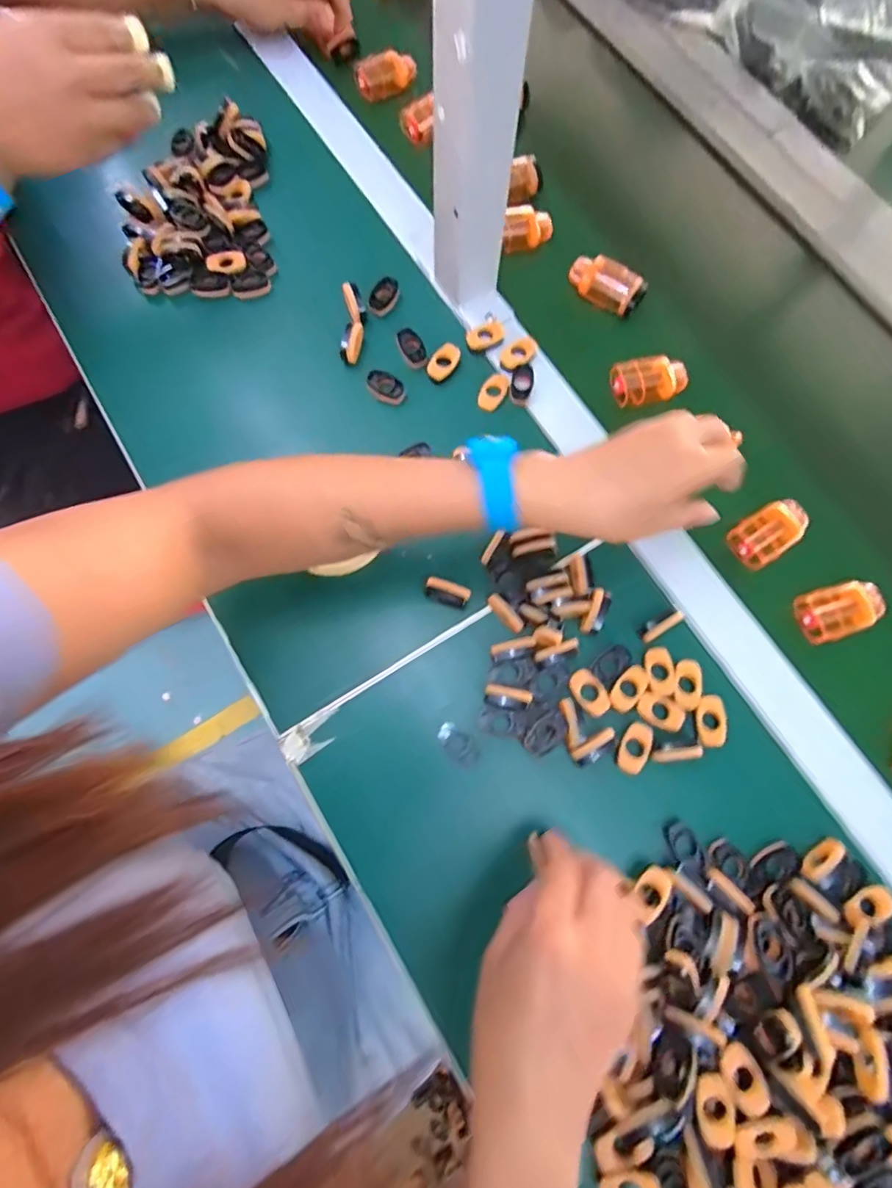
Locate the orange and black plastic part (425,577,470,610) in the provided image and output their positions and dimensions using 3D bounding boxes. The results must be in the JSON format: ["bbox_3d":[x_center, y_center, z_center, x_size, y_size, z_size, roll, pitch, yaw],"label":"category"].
[{"bbox_3d":[0.001,-0.001,0.386,0.032,0.016,0.013,18,76,4],"label":"orange and black plastic part"}]

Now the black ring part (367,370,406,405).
[{"bbox_3d":[-0.050,-0.169,0.432,0.034,0.006,0.020,28,77,6],"label":"black ring part"}]

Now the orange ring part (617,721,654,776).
[{"bbox_3d":[0.130,0.106,0.362,0.020,0.005,0.035,27,77,6],"label":"orange ring part"}]

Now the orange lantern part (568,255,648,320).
[{"bbox_3d":[0.146,-0.279,0.470,0.066,0.025,0.036,36,78,8],"label":"orange lantern part"}]

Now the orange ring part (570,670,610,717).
[{"bbox_3d":[0.101,0.069,0.368,0.022,0.006,0.033,-37,79,-10],"label":"orange ring part"}]

